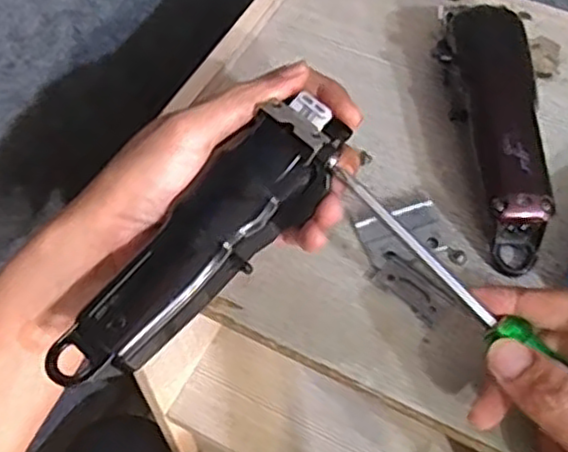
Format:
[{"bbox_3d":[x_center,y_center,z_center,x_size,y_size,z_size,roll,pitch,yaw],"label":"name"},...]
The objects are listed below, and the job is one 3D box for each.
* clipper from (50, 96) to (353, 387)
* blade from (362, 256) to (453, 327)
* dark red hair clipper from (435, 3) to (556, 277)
[{"bbox_3d":[-0.035,0.007,0.340,0.038,0.029,0.159,40,85,25],"label":"clipper"},{"bbox_3d":[0.066,0.032,0.377,0.043,0.004,0.021,35,62,23],"label":"blade"},{"bbox_3d":[0.118,-0.060,0.411,0.048,0.044,0.172,-1,55,0],"label":"dark red hair clipper"}]

